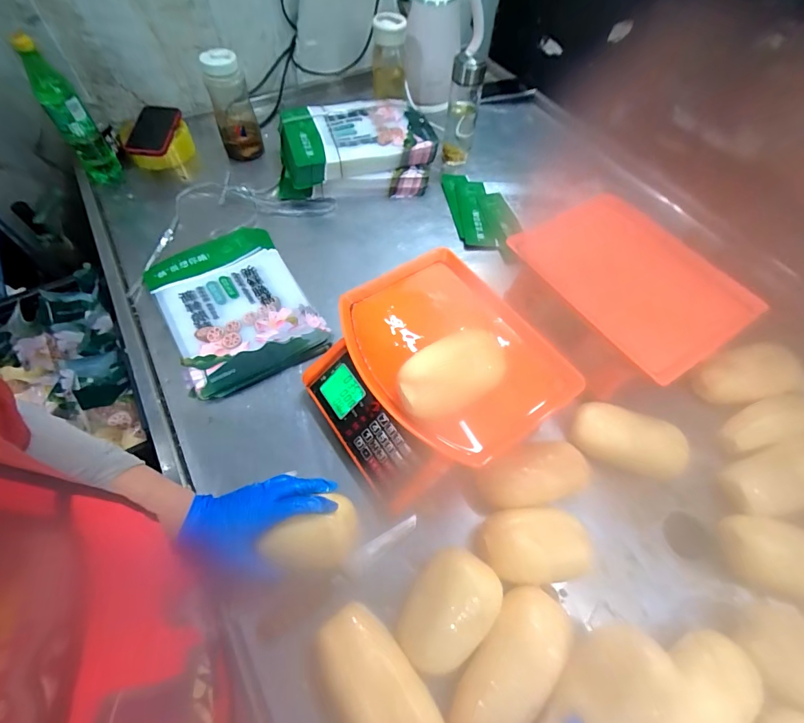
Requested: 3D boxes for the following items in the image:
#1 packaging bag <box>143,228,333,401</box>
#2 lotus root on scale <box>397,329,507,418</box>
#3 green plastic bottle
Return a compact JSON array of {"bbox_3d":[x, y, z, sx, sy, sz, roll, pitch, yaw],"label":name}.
[{"bbox_3d":[-0.277,-0.093,0.650,0.214,0.027,0.295,-27,64,-17],"label":"packaging bag"},{"bbox_3d":[0.055,0.015,0.445,0.115,0.060,0.065,-18,61,-12],"label":"lotus root on scale"},{"bbox_3d":[-0.602,-0.441,0.711,0.064,0.238,0.057,-34,66,-20],"label":"green plastic bottle"}]

